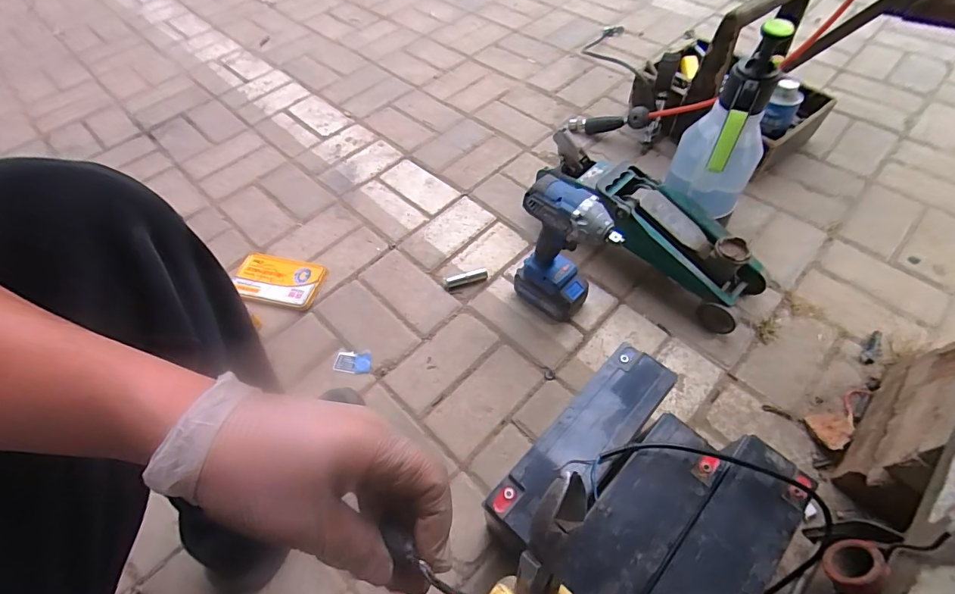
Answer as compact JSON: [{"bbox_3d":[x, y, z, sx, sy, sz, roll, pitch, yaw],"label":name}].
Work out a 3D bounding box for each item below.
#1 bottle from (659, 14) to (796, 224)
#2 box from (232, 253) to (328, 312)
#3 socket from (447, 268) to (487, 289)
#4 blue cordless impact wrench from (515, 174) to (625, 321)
[{"bbox_3d":[0.394,-0.232,0.700,0.125,0.328,0.159,24,61,18],"label":"bottle"},{"bbox_3d":[-0.378,-0.029,0.812,0.167,0.015,0.104,8,58,8],"label":"box"},{"bbox_3d":[-0.020,-0.035,0.792,0.077,0.015,0.019,-10,57,-3],"label":"socket"},{"bbox_3d":[0.130,-0.054,0.659,0.139,0.242,0.070,32,63,22],"label":"blue cordless impact wrench"}]

